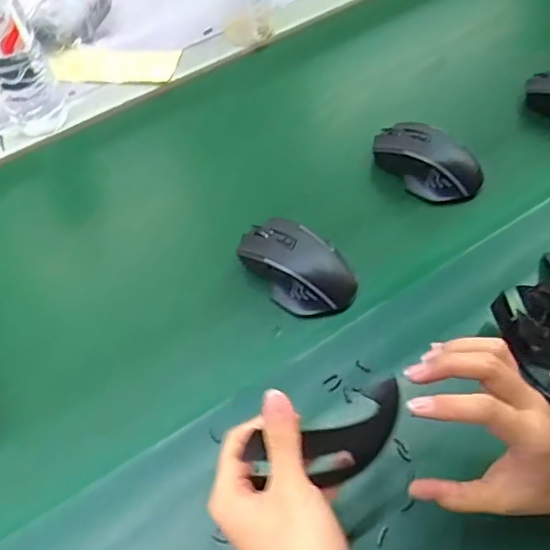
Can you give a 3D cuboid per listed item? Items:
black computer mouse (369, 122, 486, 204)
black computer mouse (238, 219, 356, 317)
[{"bbox_3d":[0.156,-0.120,0.606,0.118,0.040,0.068,28,62,22],"label":"black computer mouse"},{"bbox_3d":[0.021,-0.011,0.541,0.115,0.038,0.076,29,63,22],"label":"black computer mouse"}]

